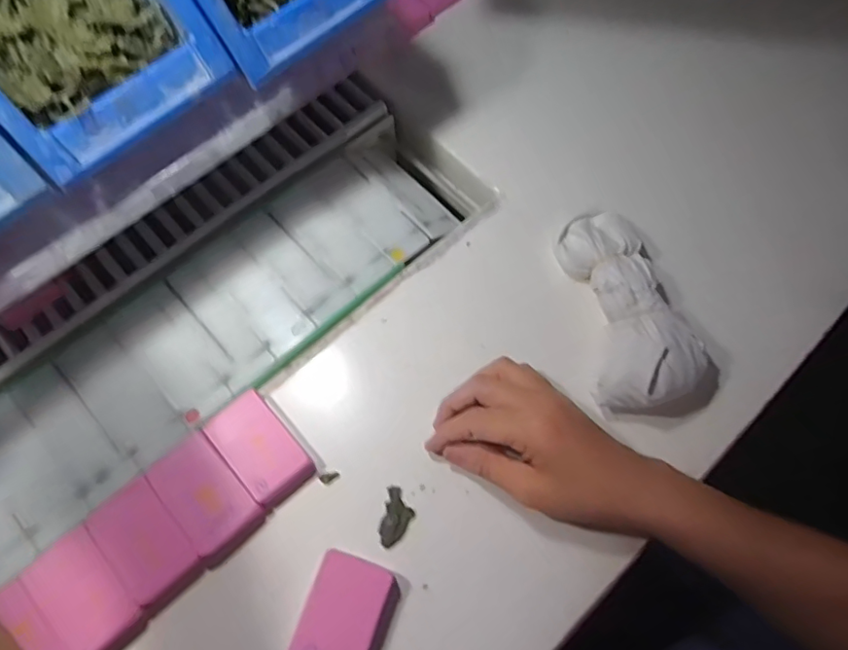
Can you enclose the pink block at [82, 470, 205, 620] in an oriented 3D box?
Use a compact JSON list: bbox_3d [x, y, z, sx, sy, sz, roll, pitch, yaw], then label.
[{"bbox_3d":[-0.176,0.138,0.359,0.043,0.013,0.073,-39,74,-15],"label":"pink block"}]

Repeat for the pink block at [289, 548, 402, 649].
[{"bbox_3d":[-0.048,0.182,0.347,0.052,0.018,0.070,20,69,6],"label":"pink block"}]

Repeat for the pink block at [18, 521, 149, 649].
[{"bbox_3d":[-0.206,0.166,0.347,0.043,0.016,0.075,-41,75,-16],"label":"pink block"}]

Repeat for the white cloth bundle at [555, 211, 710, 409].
[{"bbox_3d":[0.145,-0.015,0.414,0.082,0.044,0.154,-15,70,-7],"label":"white cloth bundle"}]

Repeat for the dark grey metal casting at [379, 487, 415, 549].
[{"bbox_3d":[-0.018,0.128,0.375,0.020,0.006,0.038,11,69,3],"label":"dark grey metal casting"}]

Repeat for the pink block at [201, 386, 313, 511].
[{"bbox_3d":[-0.111,0.083,0.384,0.043,0.017,0.072,-39,74,-15],"label":"pink block"}]

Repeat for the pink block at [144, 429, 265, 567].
[{"bbox_3d":[-0.143,0.112,0.372,0.046,0.015,0.076,-40,74,-15],"label":"pink block"}]

